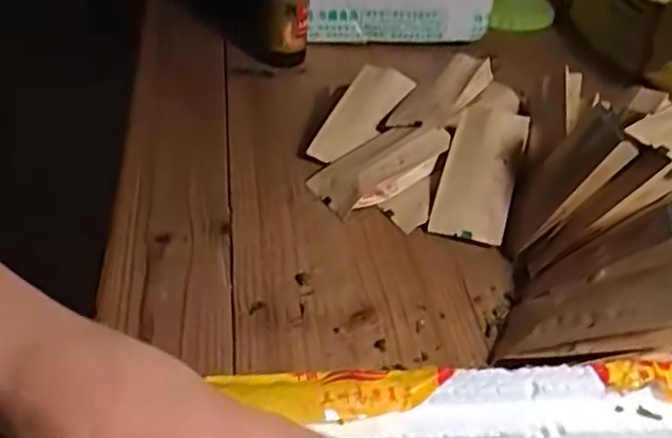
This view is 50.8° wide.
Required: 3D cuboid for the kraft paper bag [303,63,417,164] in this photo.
[{"bbox_3d":[0.018,-0.086,0.578,0.045,0.009,0.115,23,57,26],"label":"kraft paper bag"}]

